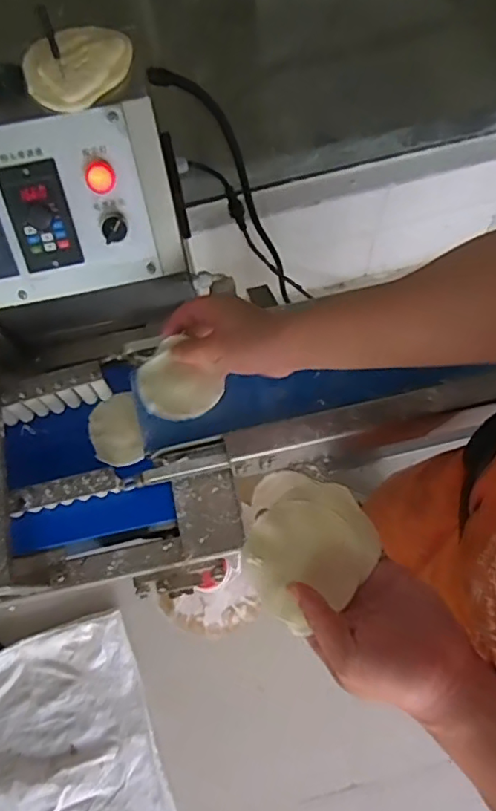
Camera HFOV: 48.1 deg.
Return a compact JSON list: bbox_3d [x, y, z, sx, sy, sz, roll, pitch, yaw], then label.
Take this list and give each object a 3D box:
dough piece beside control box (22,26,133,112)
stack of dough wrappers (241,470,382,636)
[{"bbox_3d":[-0.152,-0.310,0.513,0.102,0.034,0.063,-27,76,-5],"label":"dough piece beside control box"},{"bbox_3d":[0.046,0.107,0.418,0.094,0.019,0.106,11,76,5],"label":"stack of dough wrappers"}]

